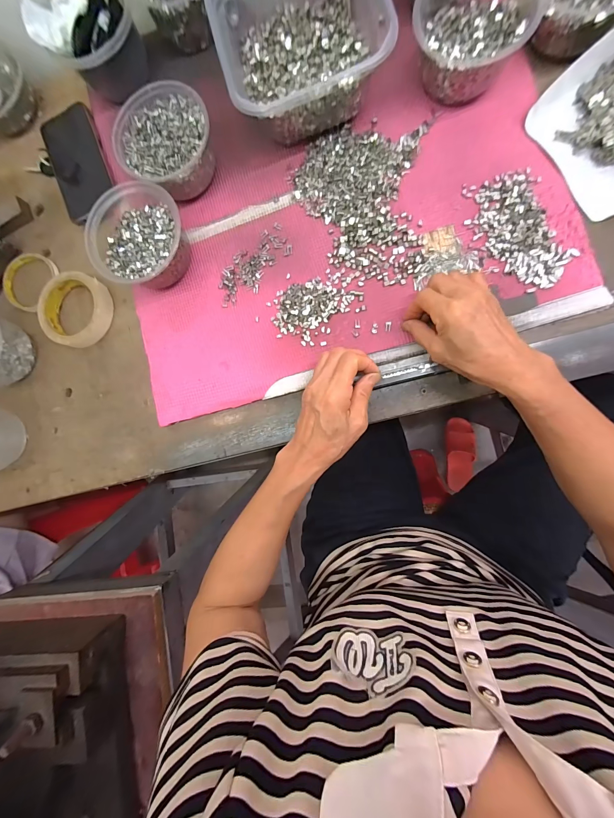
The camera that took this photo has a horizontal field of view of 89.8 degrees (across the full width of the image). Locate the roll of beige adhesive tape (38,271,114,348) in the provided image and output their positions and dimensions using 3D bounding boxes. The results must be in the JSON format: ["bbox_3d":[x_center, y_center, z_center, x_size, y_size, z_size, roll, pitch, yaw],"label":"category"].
[{"bbox_3d":[-0.318,-0.135,0.419,0.093,0.018,0.096,0,89,9],"label":"roll of beige adhesive tape"}]

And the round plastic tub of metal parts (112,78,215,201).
[{"bbox_3d":[-0.165,-0.318,0.377,0.108,0.057,0.113,0,89,9],"label":"round plastic tub of metal parts"}]

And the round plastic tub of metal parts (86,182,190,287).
[{"bbox_3d":[-0.196,-0.202,0.375,0.112,0.057,0.109,0,89,9],"label":"round plastic tub of metal parts"}]

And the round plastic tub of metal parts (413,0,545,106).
[{"bbox_3d":[0.171,-0.406,0.322,0.111,0.060,0.133,10,90,9],"label":"round plastic tub of metal parts"}]

